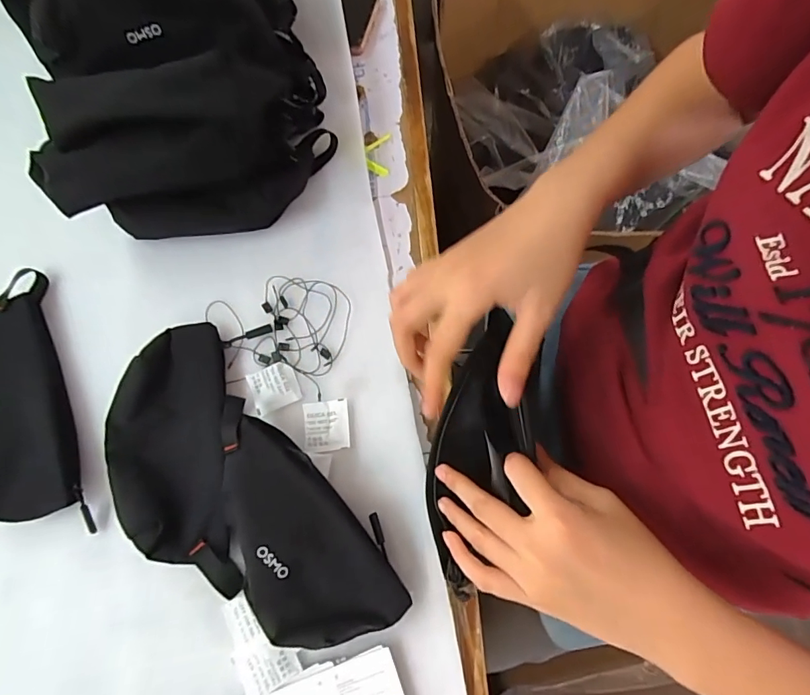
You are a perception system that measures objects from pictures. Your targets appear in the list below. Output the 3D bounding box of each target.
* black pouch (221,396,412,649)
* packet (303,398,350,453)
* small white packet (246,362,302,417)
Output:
[{"bbox_3d":[-0.078,0.123,0.344,0.090,0.062,0.192,-24,76,-5],"label":"black pouch"},{"bbox_3d":[-0.067,0.066,0.386,0.038,0.004,0.042,-7,76,-1],"label":"packet"},{"bbox_3d":[-0.114,0.034,0.396,0.041,0.004,0.039,-22,76,-5],"label":"small white packet"}]

